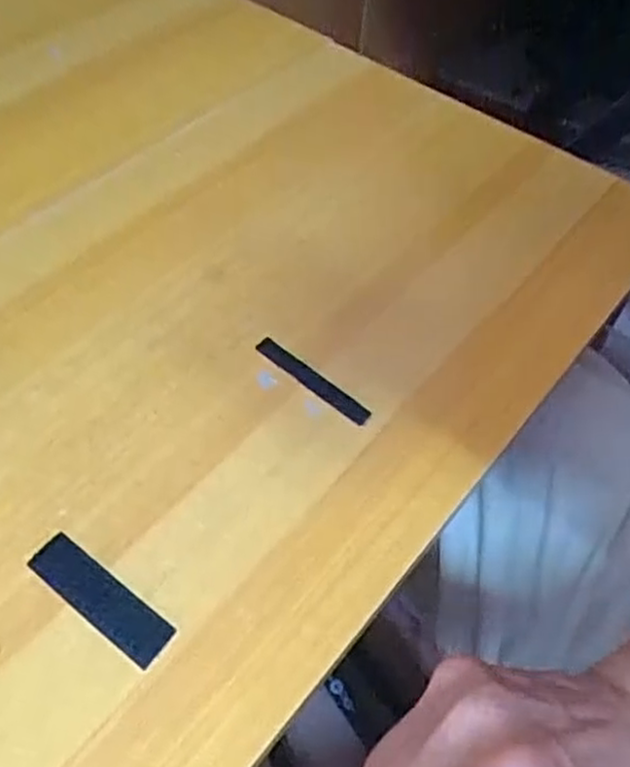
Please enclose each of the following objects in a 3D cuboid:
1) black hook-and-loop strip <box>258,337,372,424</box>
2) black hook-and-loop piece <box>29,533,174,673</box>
[{"bbox_3d":[-0.002,-0.003,0.367,0.070,0.004,0.010,36,59,21],"label":"black hook-and-loop strip"},{"bbox_3d":[-0.089,0.087,0.297,0.069,0.004,0.018,32,58,19],"label":"black hook-and-loop piece"}]

